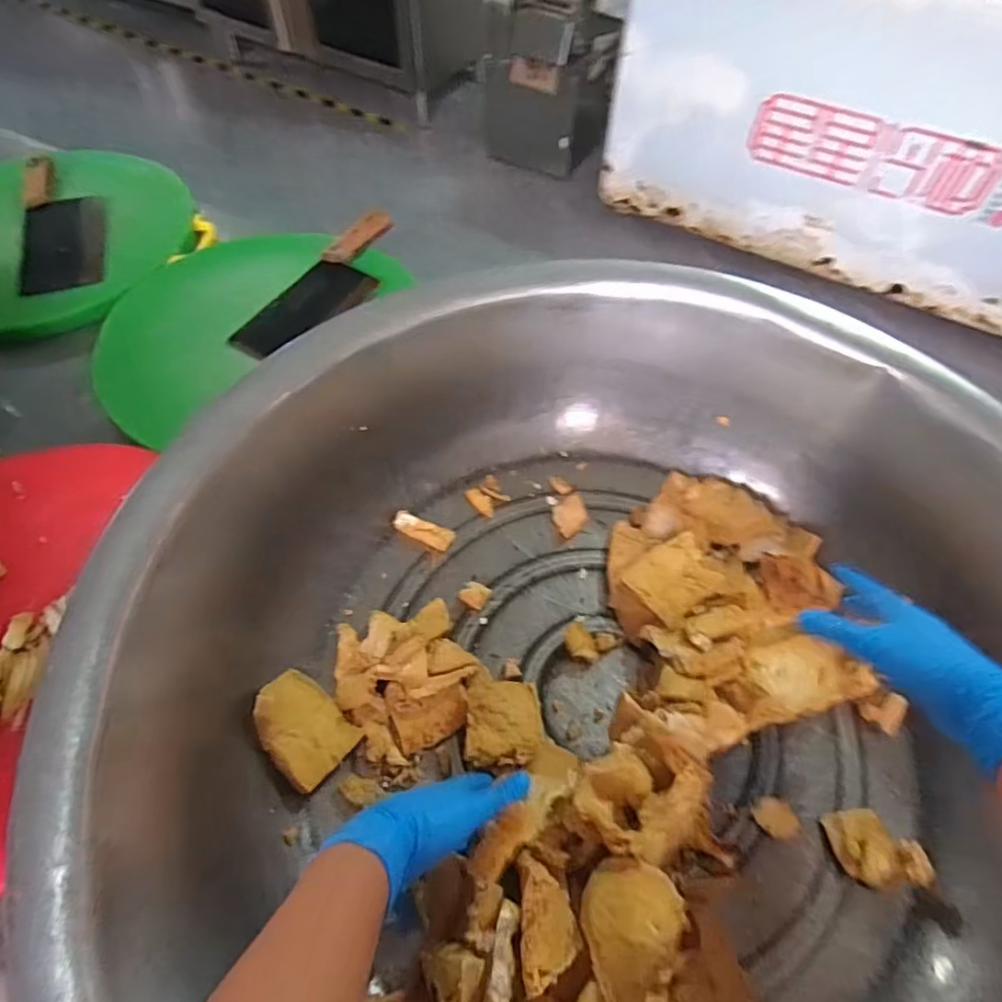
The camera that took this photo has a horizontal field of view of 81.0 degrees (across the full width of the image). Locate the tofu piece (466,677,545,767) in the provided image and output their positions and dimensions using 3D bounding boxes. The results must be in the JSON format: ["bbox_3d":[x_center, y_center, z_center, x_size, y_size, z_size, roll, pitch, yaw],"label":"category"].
[{"bbox_3d":[0.003,0.185,0.498,0.063,0.018,0.071,-1,58,-1],"label":"tofu piece"}]

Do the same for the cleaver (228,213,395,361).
[{"bbox_3d":[-0.230,-0.294,0.796,0.096,0.034,0.287,31,63,17],"label":"cleaver"}]

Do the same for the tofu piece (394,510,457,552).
[{"bbox_3d":[-0.078,0.031,0.599,0.063,0.009,0.021,25,60,-3],"label":"tofu piece"}]

